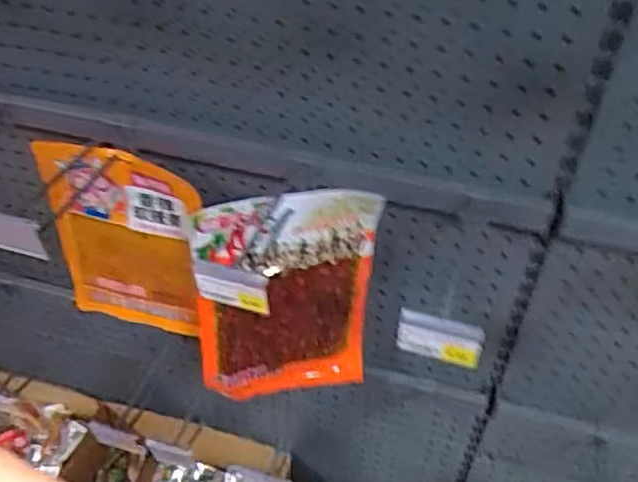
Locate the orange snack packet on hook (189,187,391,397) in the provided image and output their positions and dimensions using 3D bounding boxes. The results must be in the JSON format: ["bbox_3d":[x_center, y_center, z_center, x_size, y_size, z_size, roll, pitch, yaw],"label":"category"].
[{"bbox_3d":[-0.032,0.069,0.738,0.195,0.285,0.031,-12,45,-13],"label":"orange snack packet on hook"}]

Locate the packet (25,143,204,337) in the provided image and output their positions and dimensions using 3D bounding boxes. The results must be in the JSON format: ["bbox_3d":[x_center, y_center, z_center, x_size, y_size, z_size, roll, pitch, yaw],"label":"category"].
[{"bbox_3d":[-0.224,0.006,0.794,0.172,0.265,0.022,11,44,11],"label":"packet"}]

